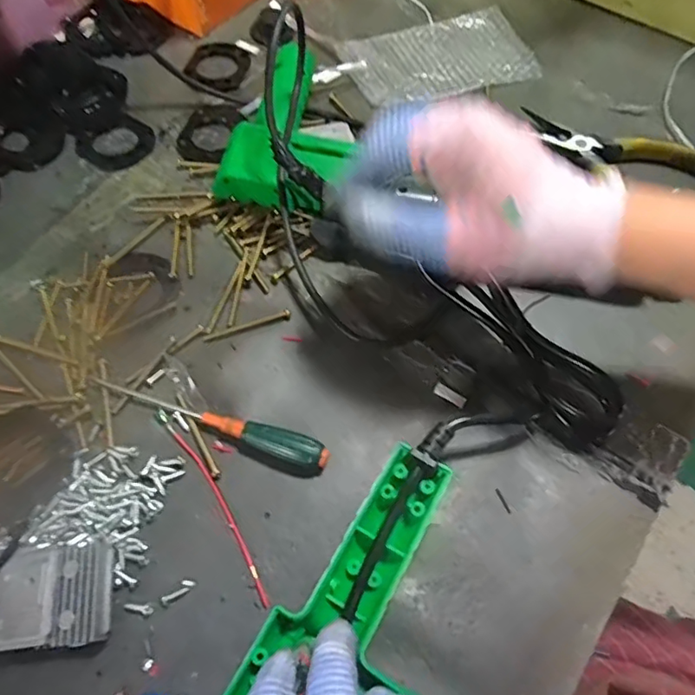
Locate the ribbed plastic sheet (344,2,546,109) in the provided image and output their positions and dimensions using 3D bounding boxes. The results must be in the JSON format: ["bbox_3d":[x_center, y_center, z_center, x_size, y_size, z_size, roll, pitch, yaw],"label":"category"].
[{"bbox_3d":[0.081,-0.254,0.483,0.161,0.009,0.092,-20,66,-12],"label":"ribbed plastic sheet"}]

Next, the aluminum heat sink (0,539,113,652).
[{"bbox_3d":[-0.148,0.124,0.276,0.056,0.018,0.046,-7,64,-6],"label":"aluminum heat sink"}]

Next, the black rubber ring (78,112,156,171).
[{"bbox_3d":[-0.177,-0.156,0.428,0.055,0.007,0.049,-37,70,-18],"label":"black rubber ring"}]

